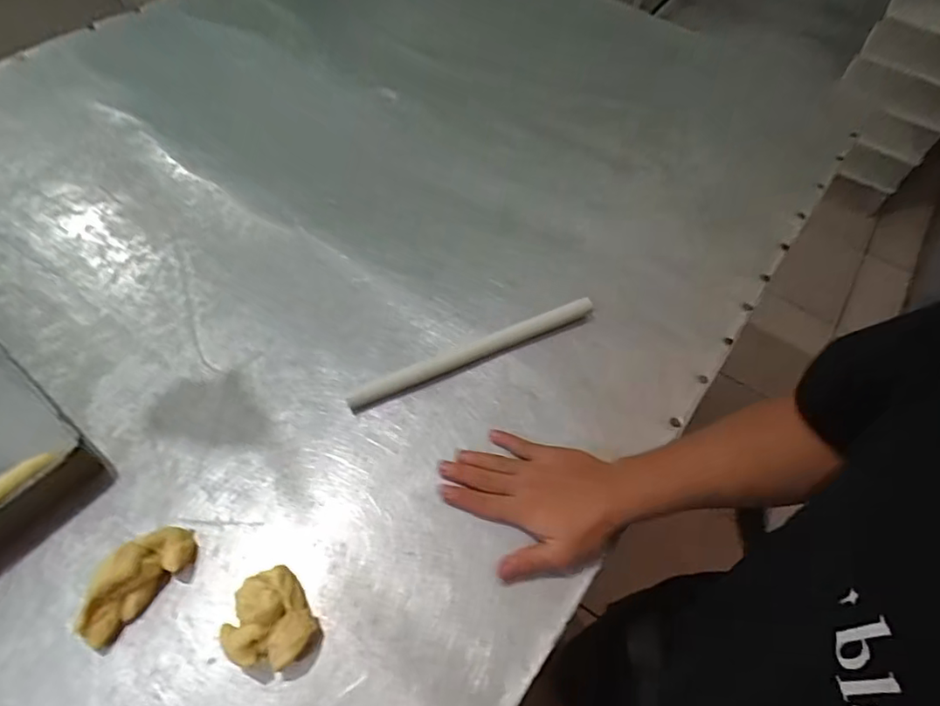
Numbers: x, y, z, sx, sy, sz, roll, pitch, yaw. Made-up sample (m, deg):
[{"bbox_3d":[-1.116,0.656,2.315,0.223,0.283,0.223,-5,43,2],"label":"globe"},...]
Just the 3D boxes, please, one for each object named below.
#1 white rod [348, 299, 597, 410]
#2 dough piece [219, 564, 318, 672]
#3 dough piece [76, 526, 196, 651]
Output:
[{"bbox_3d":[0.006,-0.005,0.603,0.288,0.019,0.022,-21,61,-17],"label":"white rod"},{"bbox_3d":[-0.158,0.210,0.435,0.061,0.043,0.070,-28,63,-21],"label":"dough piece"},{"bbox_3d":[-0.270,0.181,0.446,0.039,0.048,0.095,34,61,17],"label":"dough piece"}]

